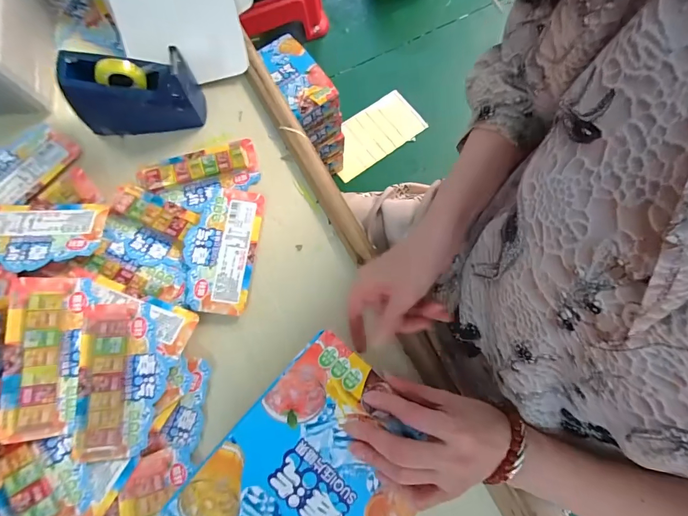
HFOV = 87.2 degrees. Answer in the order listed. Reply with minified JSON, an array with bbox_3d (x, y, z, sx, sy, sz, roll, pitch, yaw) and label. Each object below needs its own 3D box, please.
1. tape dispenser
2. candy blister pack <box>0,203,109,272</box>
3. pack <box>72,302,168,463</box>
[{"bbox_3d":[-0.243,-0.196,0.421,0.132,0.084,0.054,-9,77,-4],"label":"tape dispenser"},{"bbox_3d":[-0.342,-0.025,0.395,0.148,0.015,0.077,-2,77,-2],"label":"candy blister pack"},{"bbox_3d":[-0.219,0.119,0.357,0.075,0.015,0.145,3,78,-20],"label":"pack"}]

